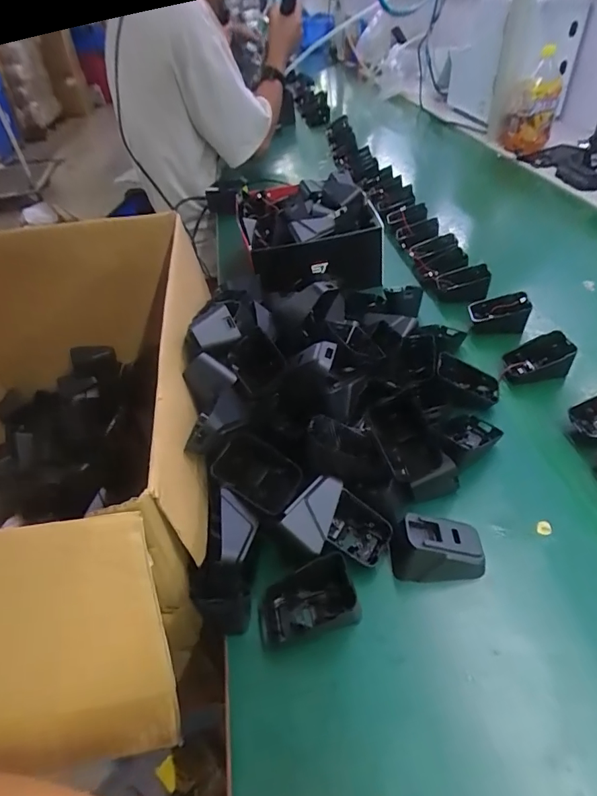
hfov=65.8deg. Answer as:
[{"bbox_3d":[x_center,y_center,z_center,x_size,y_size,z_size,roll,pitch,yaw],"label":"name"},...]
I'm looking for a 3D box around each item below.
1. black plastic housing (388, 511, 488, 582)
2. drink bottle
[{"bbox_3d":[0.105,0.115,0.352,0.071,0.038,0.040,2,42,5],"label":"black plastic housing"},{"bbox_3d":[0.552,-0.696,1.092,0.106,0.191,0.094,11,43,16],"label":"drink bottle"}]

